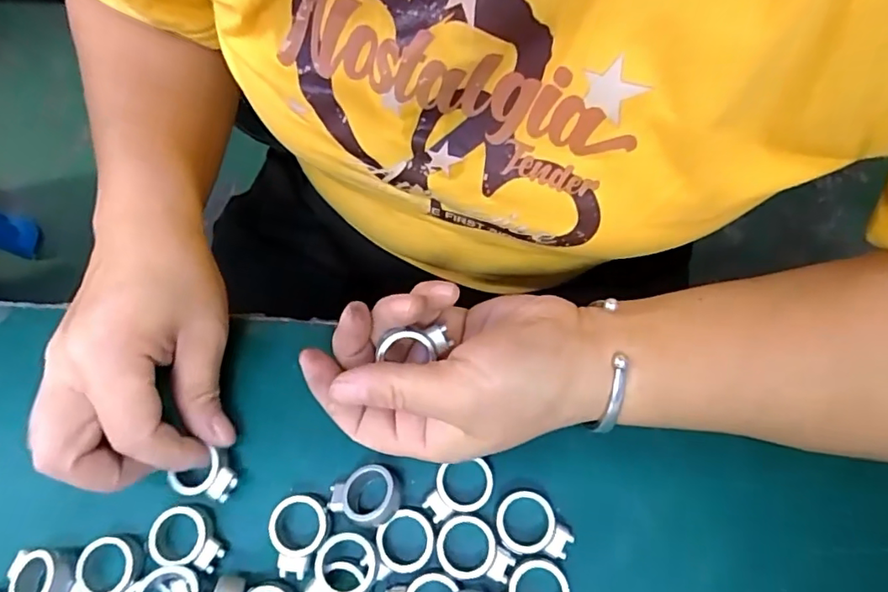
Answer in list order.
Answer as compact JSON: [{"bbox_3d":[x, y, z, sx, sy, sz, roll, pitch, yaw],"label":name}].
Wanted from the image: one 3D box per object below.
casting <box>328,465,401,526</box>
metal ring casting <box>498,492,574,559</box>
[{"bbox_3d":[-0.036,0.089,0.250,0.033,0.012,0.024,6,61,33],"label":"casting"},{"bbox_3d":[0.040,0.102,0.244,0.033,0.008,0.025,22,72,11],"label":"metal ring casting"}]

